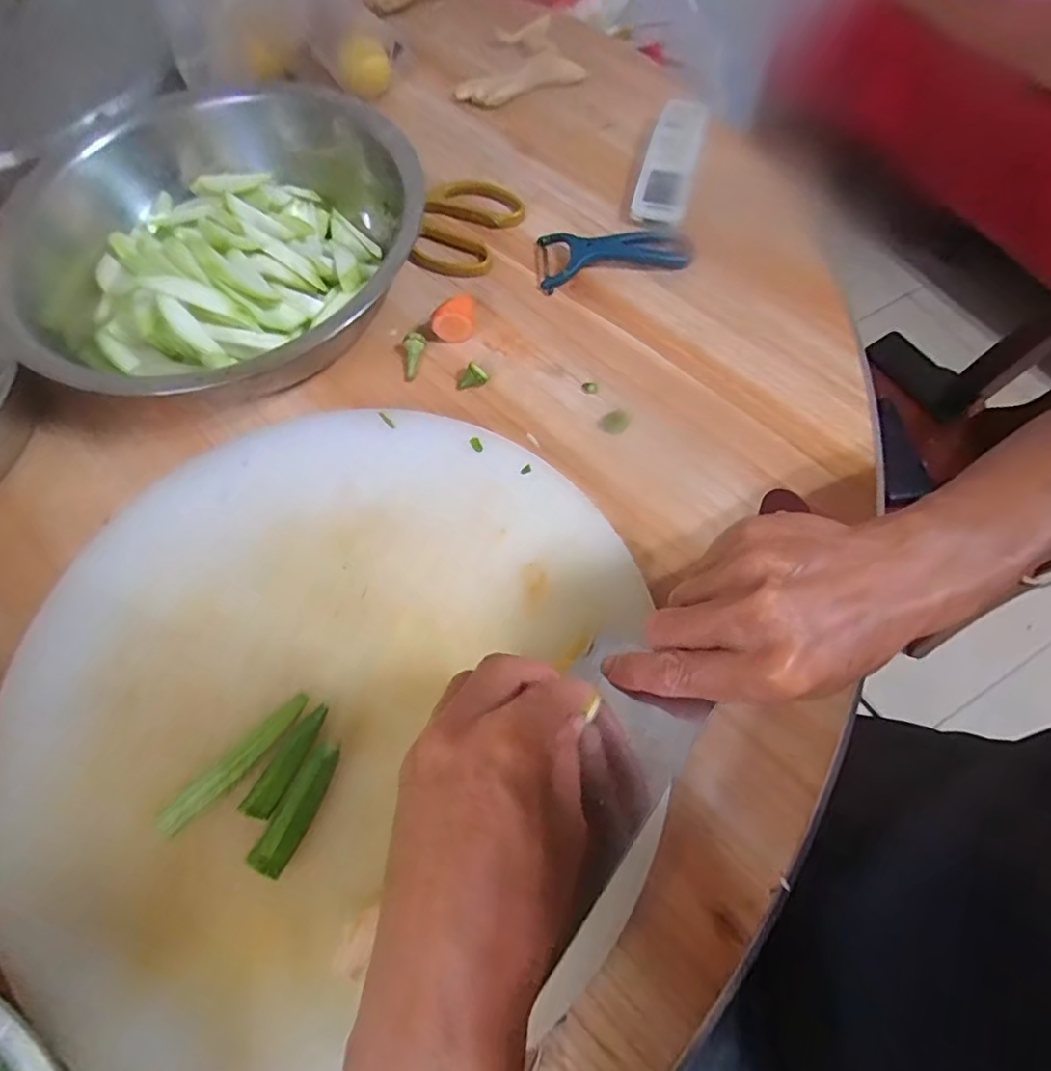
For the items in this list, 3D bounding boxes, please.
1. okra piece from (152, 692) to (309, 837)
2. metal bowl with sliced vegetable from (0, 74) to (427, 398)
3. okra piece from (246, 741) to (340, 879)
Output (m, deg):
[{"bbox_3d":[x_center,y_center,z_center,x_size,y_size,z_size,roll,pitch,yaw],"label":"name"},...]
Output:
[{"bbox_3d":[-0.167,0.131,0.333,0.016,0.021,0.093,42,75,17],"label":"okra piece"},{"bbox_3d":[-0.239,-0.237,0.476,0.307,0.108,0.274,-9,68,-2],"label":"metal bowl with sliced vegetable"},{"bbox_3d":[-0.126,0.152,0.323,0.018,0.019,0.069,22,70,11],"label":"okra piece"}]

